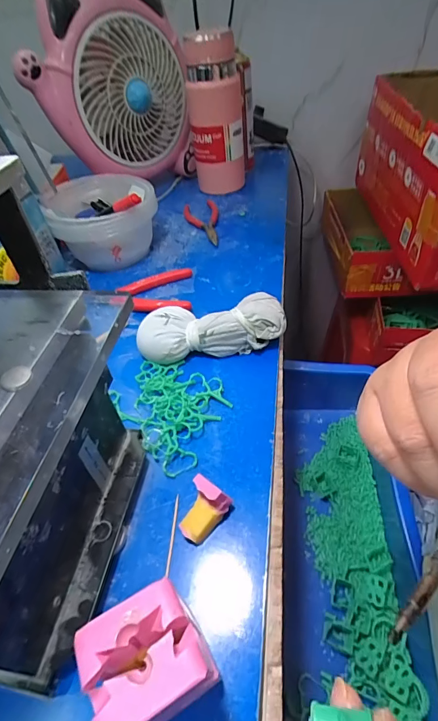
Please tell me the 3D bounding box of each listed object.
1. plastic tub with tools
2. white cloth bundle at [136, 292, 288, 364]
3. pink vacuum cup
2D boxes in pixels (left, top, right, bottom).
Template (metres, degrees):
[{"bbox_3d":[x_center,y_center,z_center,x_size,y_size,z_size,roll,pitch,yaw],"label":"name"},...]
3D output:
[{"bbox_3d":[-0.143,-0.175,0.482,0.128,0.089,0.110,-4,46,4],"label":"plastic tub with tools"},{"bbox_3d":[-0.007,-0.031,0.358,0.138,0.041,0.055,-11,46,-3],"label":"white cloth bundle"},{"bbox_3d":[-0.003,-0.352,0.557,0.079,0.200,0.062,-4,45,4],"label":"pink vacuum cup"}]

